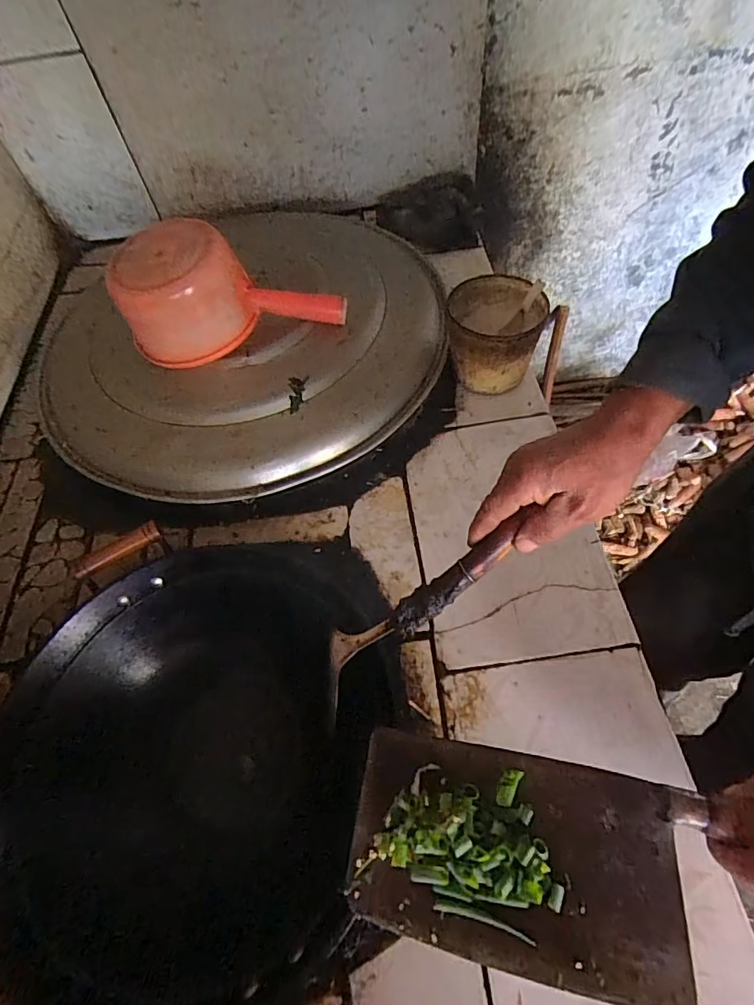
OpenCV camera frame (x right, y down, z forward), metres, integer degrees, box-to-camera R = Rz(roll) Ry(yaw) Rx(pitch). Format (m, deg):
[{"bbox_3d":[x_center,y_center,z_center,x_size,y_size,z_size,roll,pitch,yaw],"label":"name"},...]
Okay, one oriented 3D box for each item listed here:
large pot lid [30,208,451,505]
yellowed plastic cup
[{"bbox_3d":[-0.191,-0.259,0.704,0.562,0.090,0.558,-2,57,3],"label":"large pot lid"},{"bbox_3d":[0.155,-0.213,0.629,0.115,0.106,0.119,-2,57,3],"label":"yellowed plastic cup"}]

